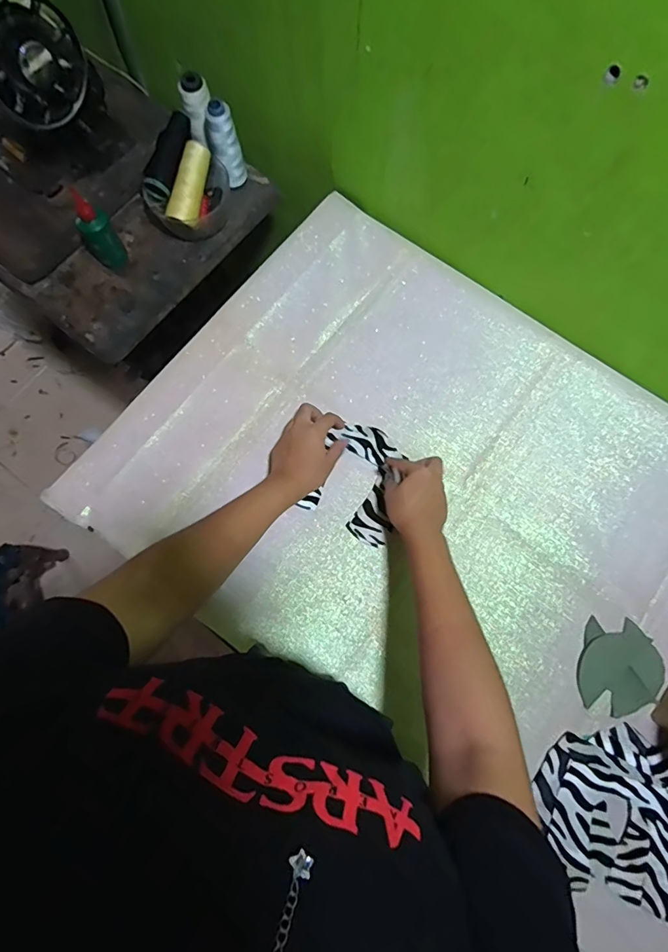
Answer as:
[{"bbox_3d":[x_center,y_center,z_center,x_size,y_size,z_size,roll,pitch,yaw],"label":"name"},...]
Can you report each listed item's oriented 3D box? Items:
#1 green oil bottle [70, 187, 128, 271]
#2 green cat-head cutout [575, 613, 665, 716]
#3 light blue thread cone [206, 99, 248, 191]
[{"bbox_3d":[-0.334,-0.344,0.651,0.044,0.113,0.044,0,75,1],"label":"green oil bottle"},{"bbox_3d":[0.340,0.227,0.537,0.094,0.010,0.104,22,76,7],"label":"green cat-head cutout"},{"bbox_3d":[-0.158,-0.478,0.677,0.045,0.122,0.043,-13,75,-3],"label":"light blue thread cone"}]

